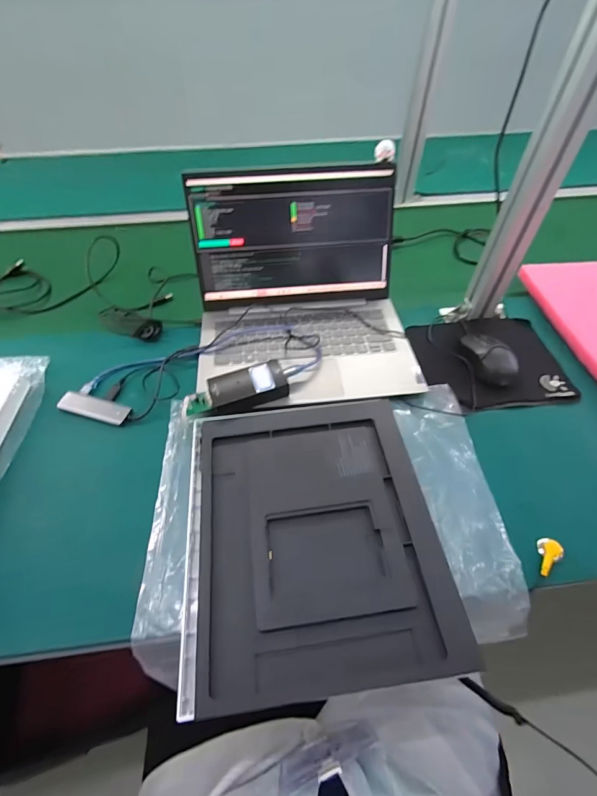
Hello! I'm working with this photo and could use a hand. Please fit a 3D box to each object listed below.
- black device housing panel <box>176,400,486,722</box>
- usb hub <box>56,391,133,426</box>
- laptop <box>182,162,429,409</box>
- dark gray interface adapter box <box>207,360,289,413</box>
[{"bbox_3d":[0.010,0.137,0.406,0.255,0.044,0.288,-5,52,-5],"label":"black device housing panel"},{"bbox_3d":[-0.278,0.013,0.504,0.101,0.010,0.033,13,53,9],"label":"usb hub"},{"bbox_3d":[0.004,-0.165,0.533,0.310,0.176,0.291,-4,52,-4],"label":"laptop"},{"bbox_3d":[-0.068,-0.013,0.500,0.101,0.027,0.054,-17,54,-13],"label":"dark gray interface adapter box"}]

